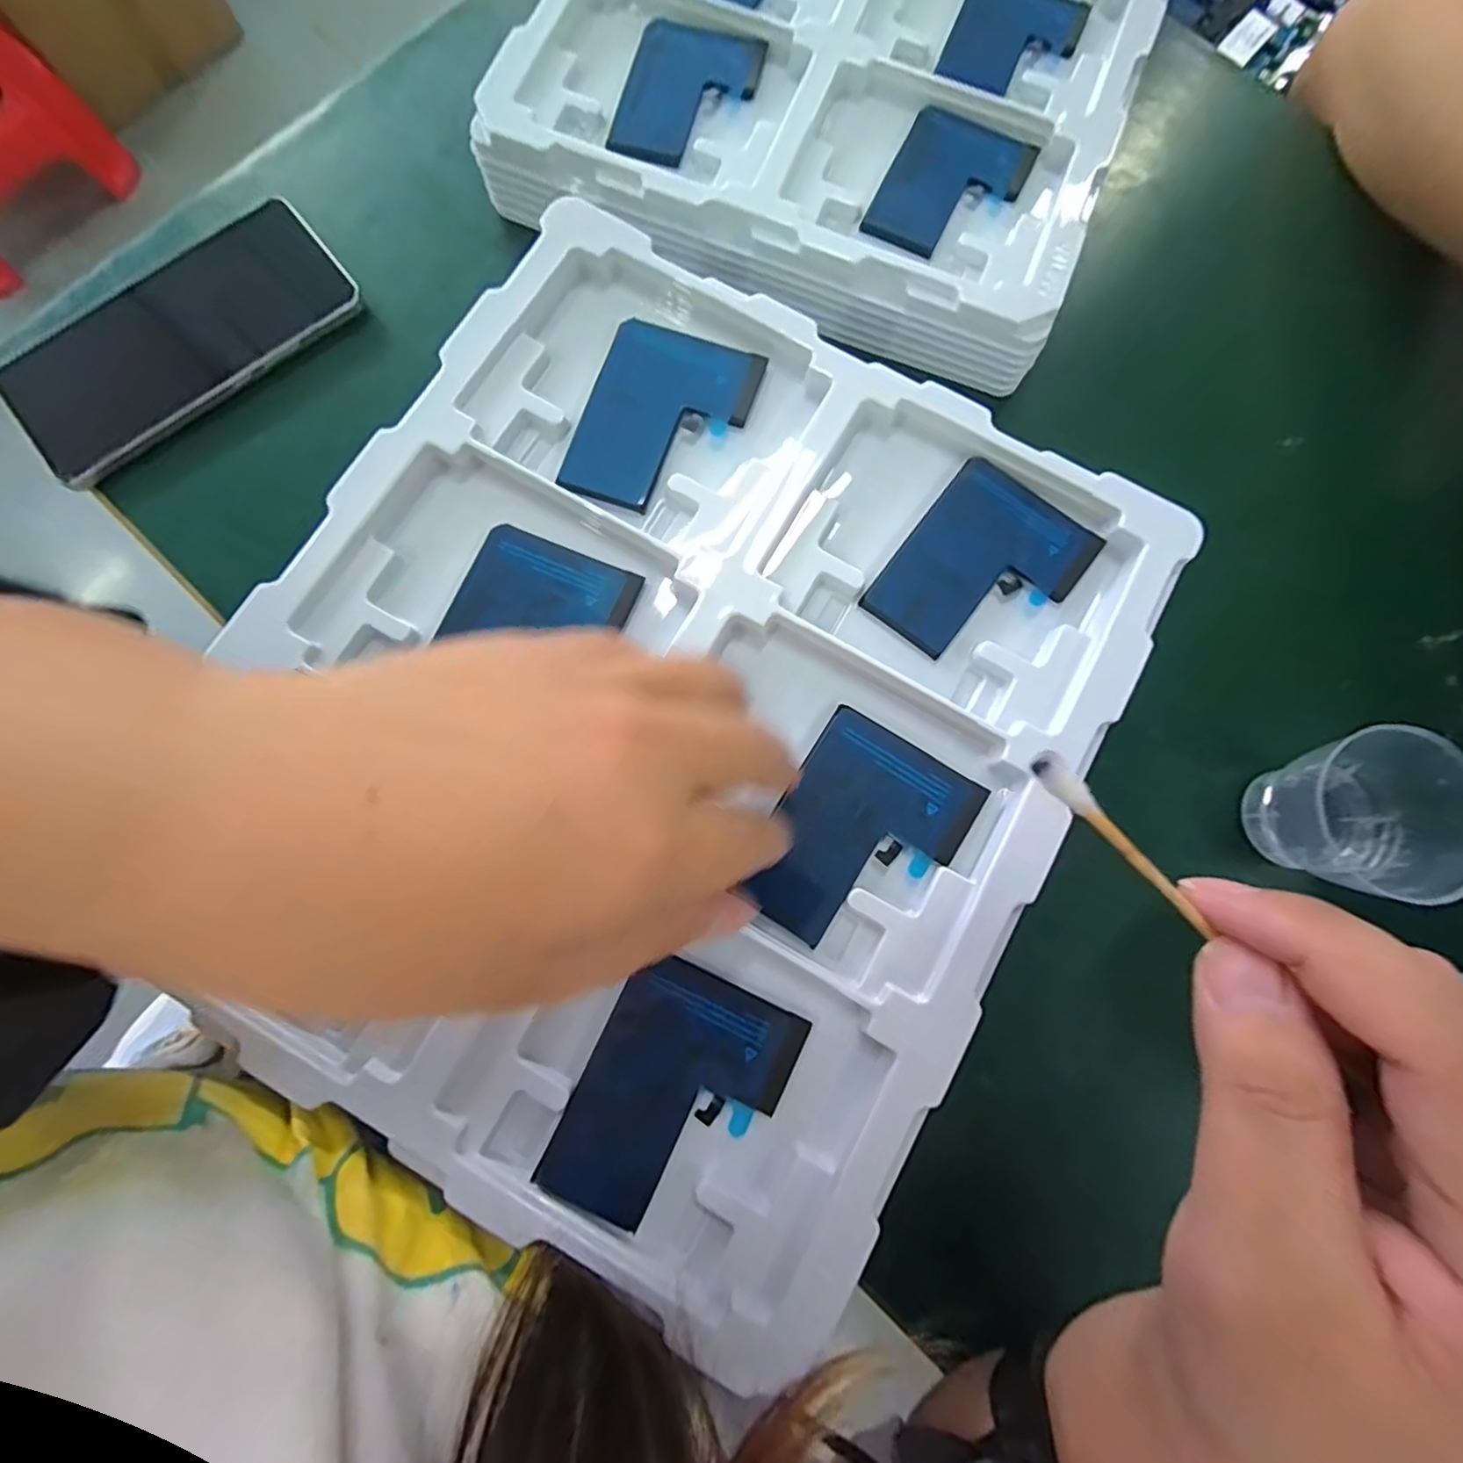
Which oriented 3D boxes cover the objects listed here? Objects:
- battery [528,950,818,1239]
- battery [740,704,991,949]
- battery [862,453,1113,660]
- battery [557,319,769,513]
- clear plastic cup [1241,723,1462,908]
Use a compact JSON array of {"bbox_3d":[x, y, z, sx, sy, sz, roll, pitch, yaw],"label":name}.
[{"bbox_3d":[-0.018,0.116,0.197,0.058,0.005,0.077,26,81,3],"label":"battery"},{"bbox_3d":[0.044,0.037,0.213,0.058,0.005,0.075,32,82,4],"label":"battery"},{"bbox_3d":[0.094,-0.060,0.234,0.059,0.004,0.078,38,82,5],"label":"battery"},{"bbox_3d":[-0.026,-0.121,0.243,0.058,0.008,0.075,19,81,2],"label":"battery"},{"bbox_3d":[0.262,0.032,0.257,0.066,0.050,0.057,-33,83,-6],"label":"clear plastic cup"}]

